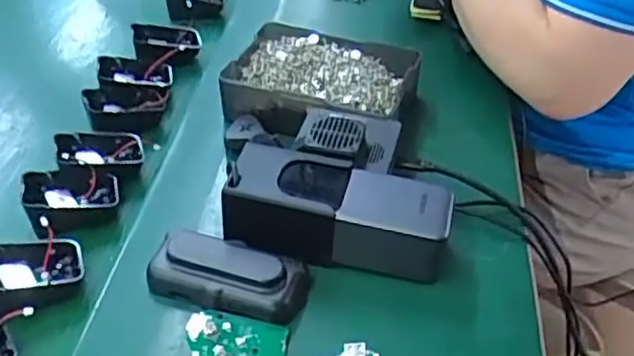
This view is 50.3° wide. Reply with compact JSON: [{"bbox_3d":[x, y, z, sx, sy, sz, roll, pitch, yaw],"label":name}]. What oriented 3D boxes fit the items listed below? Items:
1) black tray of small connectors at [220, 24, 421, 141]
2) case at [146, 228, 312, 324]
[{"bbox_3d":[0.004,-0.089,0.617,0.161,0.034,0.126,12,43,17],"label":"black tray of small connectors"},{"bbox_3d":[-0.061,0.064,0.461,0.106,0.027,0.050,11,43,16],"label":"case"}]

